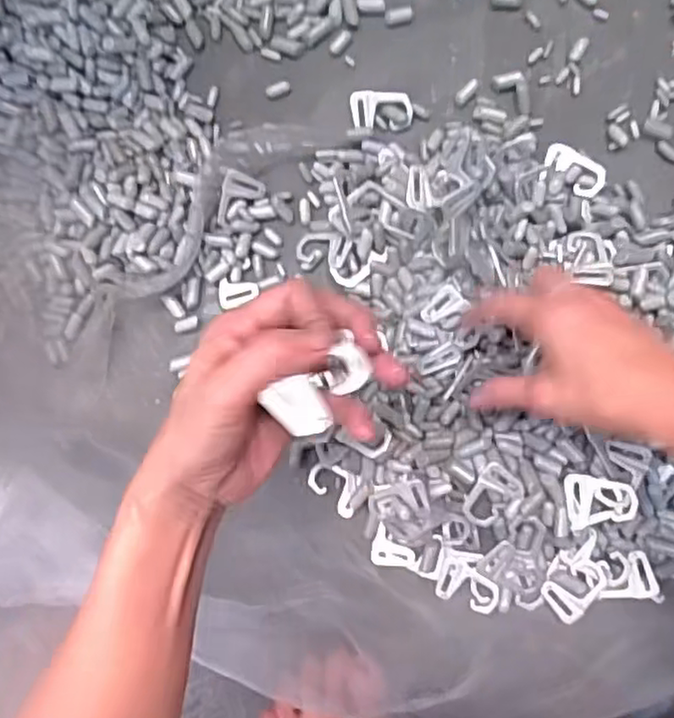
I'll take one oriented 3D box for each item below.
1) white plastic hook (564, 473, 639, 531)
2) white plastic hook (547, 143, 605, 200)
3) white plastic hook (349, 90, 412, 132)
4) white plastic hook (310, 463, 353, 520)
[{"bbox_3d":[0.167,0.088,0.419,0.041,0.009,0.033,-11,87,6],"label":"white plastic hook"},{"bbox_3d":[0.166,-0.133,0.460,0.024,0.010,0.045,-43,84,3],"label":"white plastic hook"},{"bbox_3d":[0.032,-0.177,0.471,0.043,0.009,0.025,2,88,7],"label":"white plastic hook"},{"bbox_3d":[-0.001,0.092,0.472,0.042,0.006,0.025,43,93,7],"label":"white plastic hook"}]

